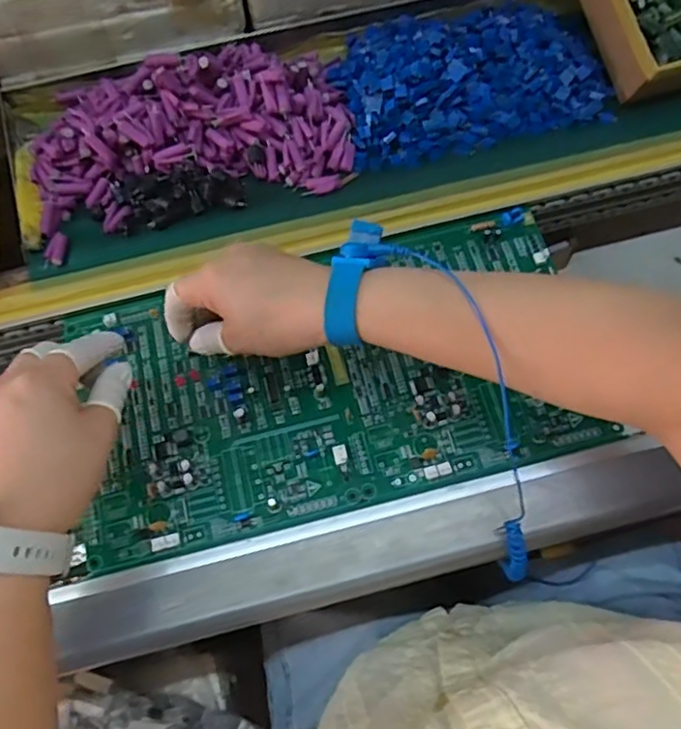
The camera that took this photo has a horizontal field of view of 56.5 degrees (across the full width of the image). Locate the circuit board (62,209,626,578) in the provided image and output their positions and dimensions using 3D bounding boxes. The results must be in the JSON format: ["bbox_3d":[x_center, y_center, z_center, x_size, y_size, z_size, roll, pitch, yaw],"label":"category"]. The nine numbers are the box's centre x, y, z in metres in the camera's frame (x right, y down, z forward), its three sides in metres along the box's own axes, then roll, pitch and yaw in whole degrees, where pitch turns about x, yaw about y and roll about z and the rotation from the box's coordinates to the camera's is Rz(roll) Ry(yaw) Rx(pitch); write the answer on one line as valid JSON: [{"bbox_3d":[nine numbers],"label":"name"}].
[{"bbox_3d":[-0.008,0.006,0.440,0.343,0.014,0.188,-15,69,-4],"label":"circuit board"}]

